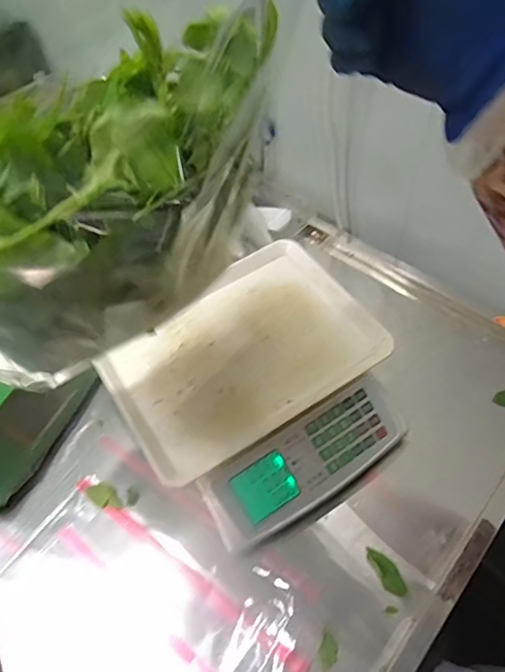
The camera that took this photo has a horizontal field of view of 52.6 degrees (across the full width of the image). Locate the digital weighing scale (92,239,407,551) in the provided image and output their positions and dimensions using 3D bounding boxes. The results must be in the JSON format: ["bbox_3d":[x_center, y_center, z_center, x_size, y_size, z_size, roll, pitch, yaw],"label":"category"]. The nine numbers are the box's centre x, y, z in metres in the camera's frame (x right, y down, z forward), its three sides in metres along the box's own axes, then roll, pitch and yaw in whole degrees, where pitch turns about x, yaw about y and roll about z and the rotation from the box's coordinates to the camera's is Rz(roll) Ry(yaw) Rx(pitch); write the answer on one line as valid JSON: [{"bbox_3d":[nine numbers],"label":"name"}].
[{"bbox_3d":[0.008,0.056,0.581,0.280,0.095,0.271,-32,62,-16],"label":"digital weighing scale"}]

